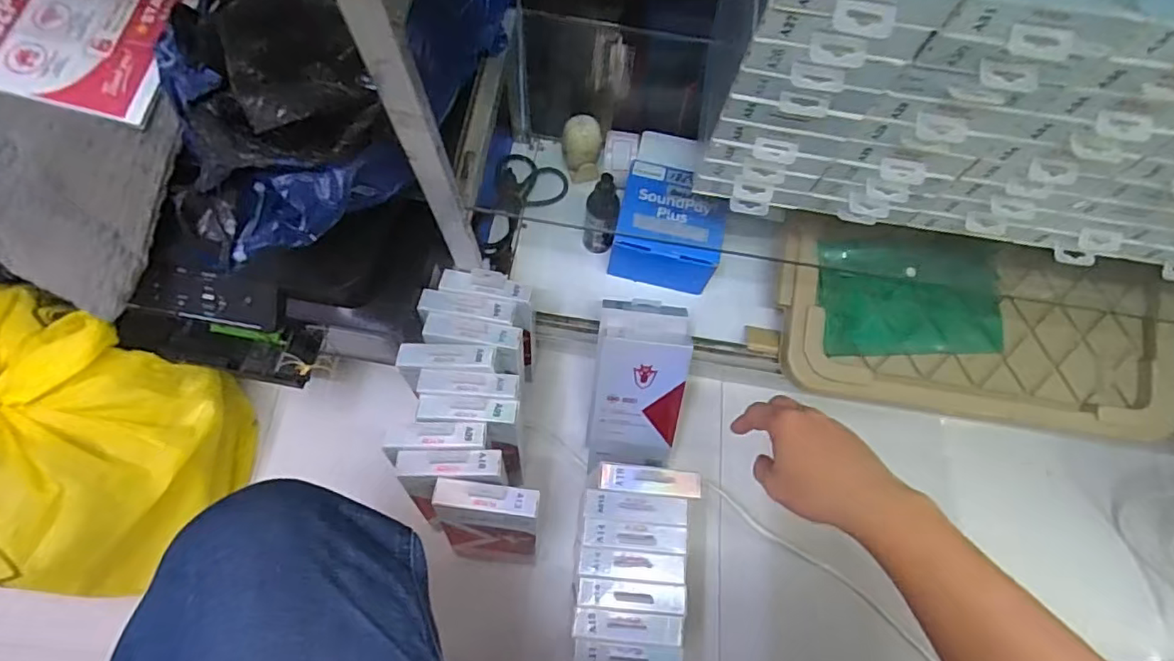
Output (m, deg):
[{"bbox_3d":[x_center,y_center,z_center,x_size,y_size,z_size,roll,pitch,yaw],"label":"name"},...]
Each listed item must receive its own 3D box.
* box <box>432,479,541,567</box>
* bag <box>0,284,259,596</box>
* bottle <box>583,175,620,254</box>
[{"bbox_3d":[-0.105,0.213,0.615,0.101,0.180,0.026,10,52,1],"label":"box"},{"bbox_3d":[-0.581,0.107,0.622,0.326,0.196,0.242,23,72,5],"label":"bag"},{"bbox_3d":[0.017,-0.133,0.702,0.041,0.133,0.047,7,72,0],"label":"bottle"}]

